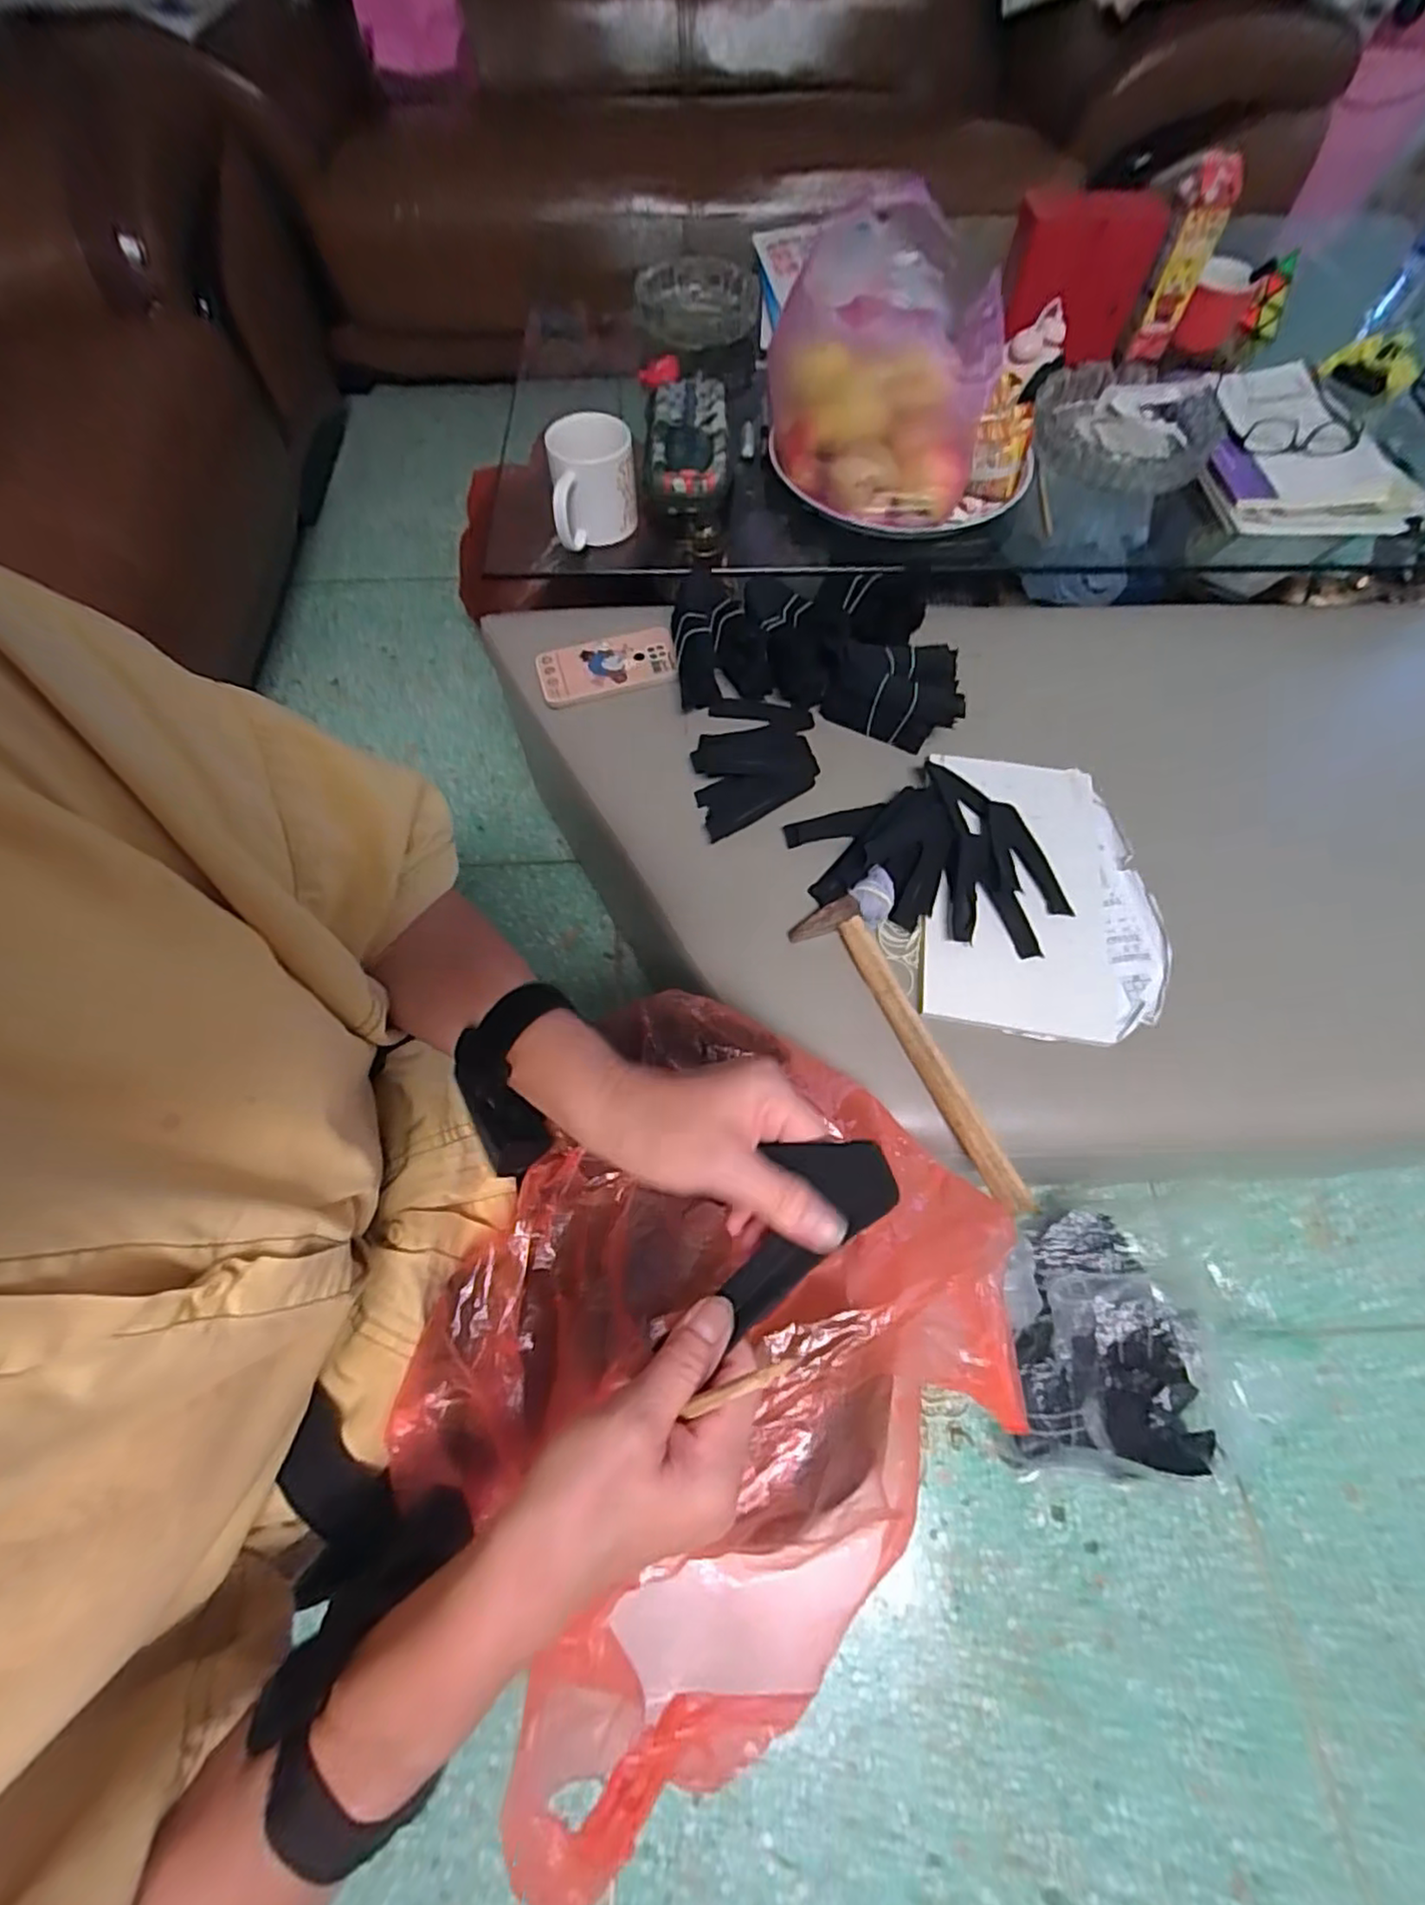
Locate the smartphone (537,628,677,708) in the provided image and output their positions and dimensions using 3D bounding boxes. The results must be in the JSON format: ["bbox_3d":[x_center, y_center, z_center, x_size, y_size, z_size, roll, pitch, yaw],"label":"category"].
[{"bbox_3d":[-0.115,-0.316,0.732,0.149,0.009,0.075,-13,66,-6],"label":"smartphone"}]

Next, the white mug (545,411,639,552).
[{"bbox_3d":[-0.128,-0.502,0.719,0.089,0.093,0.081,-7,65,-4],"label":"white mug"}]

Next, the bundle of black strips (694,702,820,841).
[{"bbox_3d":[0.044,-0.195,0.677,0.120,0.019,0.169,-1,65,-1],"label":"bundle of black strips"}]

